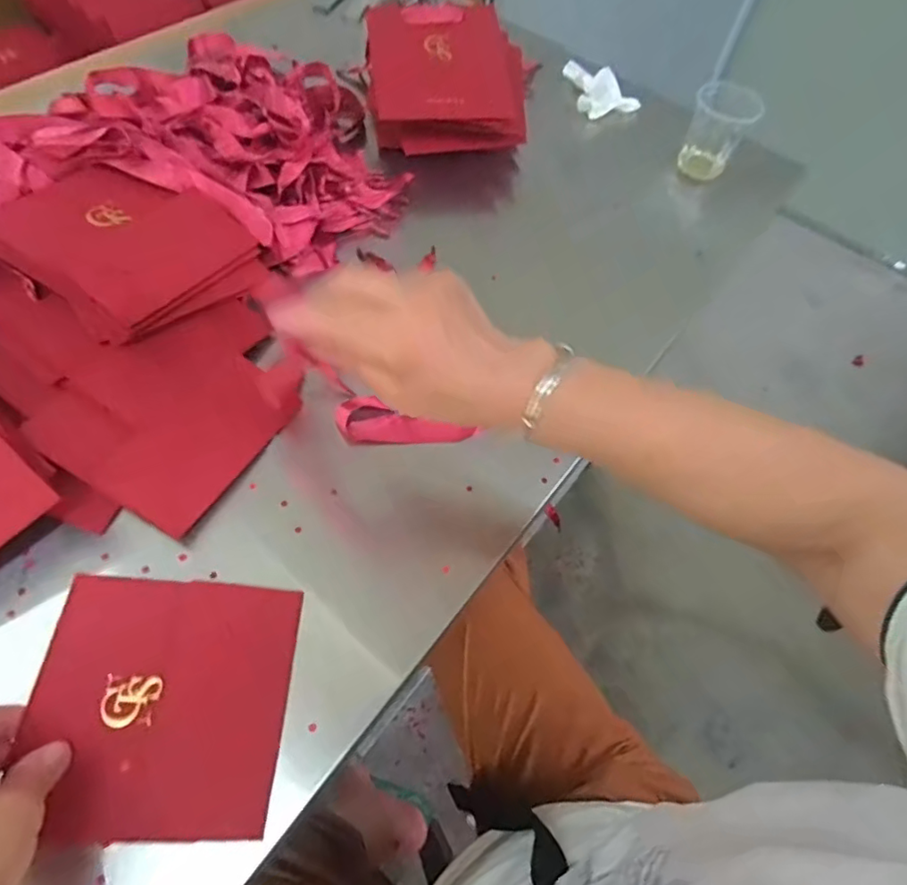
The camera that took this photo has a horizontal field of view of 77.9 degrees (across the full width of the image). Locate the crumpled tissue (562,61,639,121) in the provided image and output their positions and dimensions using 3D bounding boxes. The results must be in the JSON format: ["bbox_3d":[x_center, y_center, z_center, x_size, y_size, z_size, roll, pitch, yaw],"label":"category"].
[{"bbox_3d":[0.185,-0.444,0.700,0.077,0.020,0.094,-3,60,-7],"label":"crumpled tissue"}]

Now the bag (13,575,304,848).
[{"bbox_3d":[-0.171,0.154,0.335,0.139,0.010,0.138,7,64,-10],"label":"bag"}]

